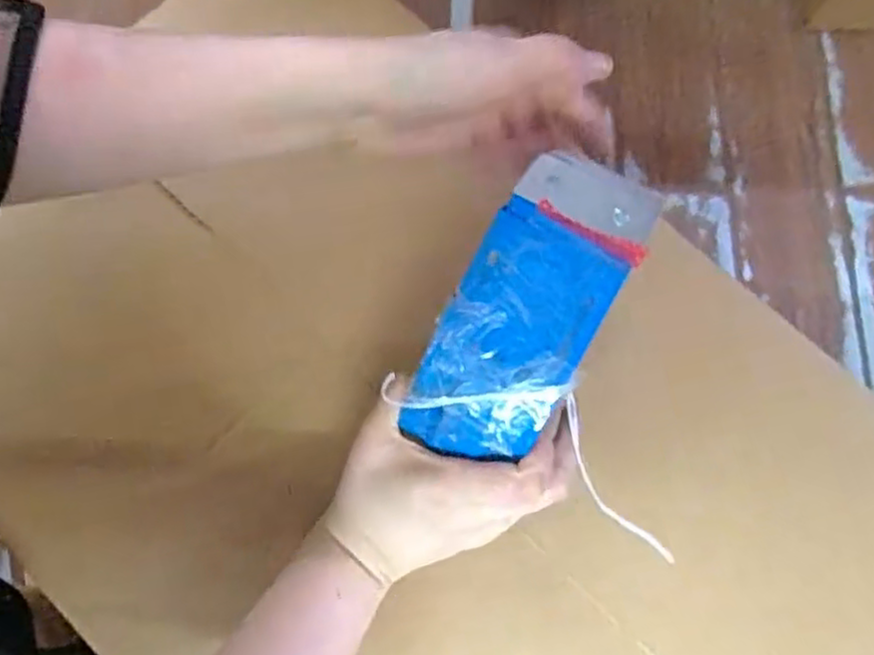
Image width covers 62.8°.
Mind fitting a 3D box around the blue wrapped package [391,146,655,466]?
[{"bbox_3d":[0.041,-0.006,0.335,0.065,0.027,0.152,31,92,7],"label":"blue wrapped package"}]

